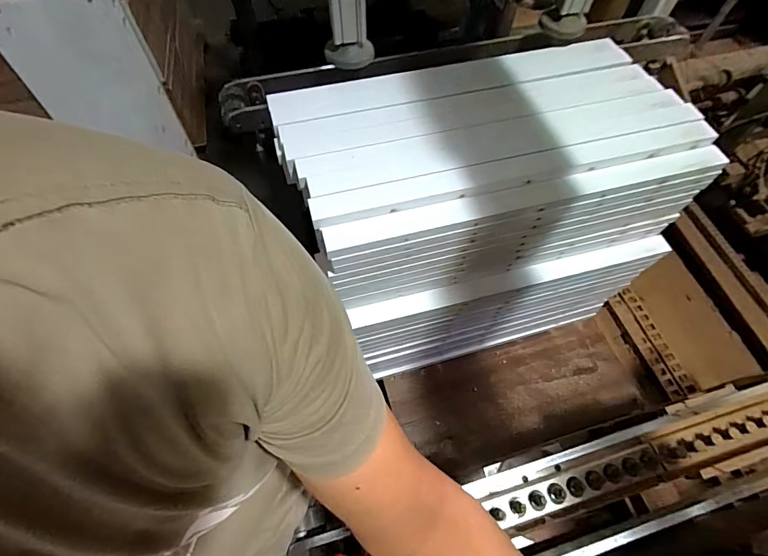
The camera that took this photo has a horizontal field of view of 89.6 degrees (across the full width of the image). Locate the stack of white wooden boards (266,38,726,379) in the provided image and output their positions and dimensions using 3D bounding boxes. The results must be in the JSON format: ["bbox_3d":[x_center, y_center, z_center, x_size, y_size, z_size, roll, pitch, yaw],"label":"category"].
[{"bbox_3d":[0.207,-0.133,0.972,0.791,0.578,0.441,-12,62,-7],"label":"stack of white wooden boards"}]

